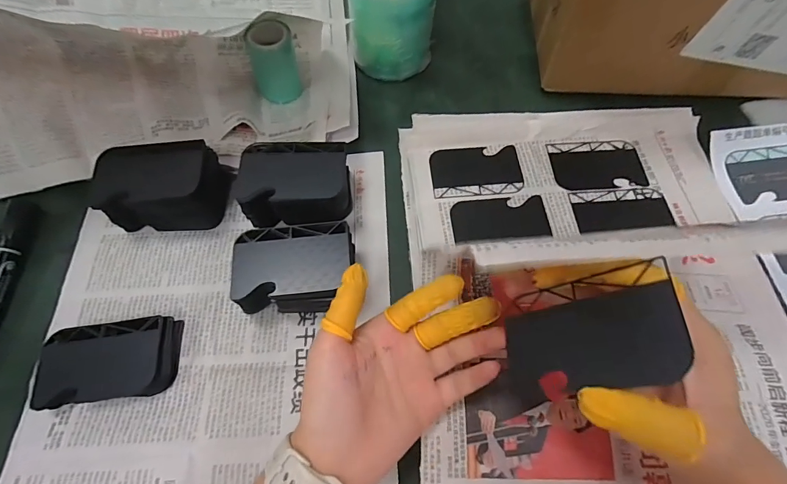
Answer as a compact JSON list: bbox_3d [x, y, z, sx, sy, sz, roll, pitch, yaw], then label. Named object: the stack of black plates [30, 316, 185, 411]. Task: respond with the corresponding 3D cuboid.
[{"bbox_3d":[-0.210,0.088,0.287,0.092,0.016,0.055,-6,66,-3],"label":"stack of black plates"}]

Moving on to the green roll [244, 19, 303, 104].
[{"bbox_3d":[-0.114,-0.173,0.378,0.041,0.069,0.033,-5,66,-3],"label":"green roll"}]

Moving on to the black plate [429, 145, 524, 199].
[{"bbox_3d":[0.077,-0.066,0.363,0.083,0.005,0.052,-4,66,-3],"label":"black plate"}]

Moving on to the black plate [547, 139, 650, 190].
[{"bbox_3d":[0.193,-0.075,0.369,0.084,0.005,0.053,-4,65,-1],"label":"black plate"}]

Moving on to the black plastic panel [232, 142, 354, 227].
[{"bbox_3d":[-0.082,-0.044,0.325,0.088,0.044,0.071,1,66,0],"label":"black plastic panel"}]

